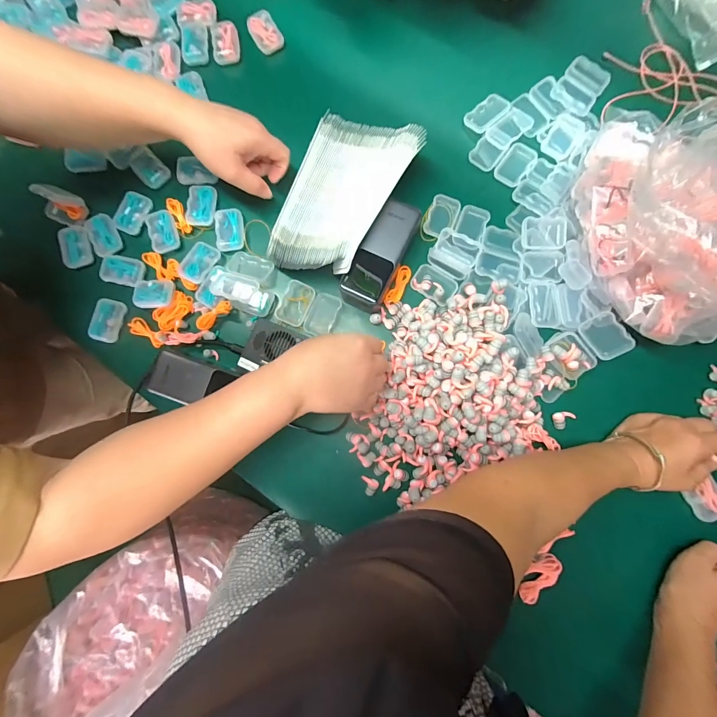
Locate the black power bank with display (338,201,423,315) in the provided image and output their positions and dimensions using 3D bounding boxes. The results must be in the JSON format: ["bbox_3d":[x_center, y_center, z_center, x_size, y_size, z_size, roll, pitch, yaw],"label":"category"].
[{"bbox_3d":[0.028,-0.125,0.420,0.054,0.045,0.134,26,86,6],"label":"black power bank with display"}]

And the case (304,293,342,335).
[{"bbox_3d":[-0.046,-0.057,0.438,0.036,0.013,0.054,20,85,5],"label":"case"}]

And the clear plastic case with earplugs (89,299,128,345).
[{"bbox_3d":[-0.334,-0.051,0.453,0.033,0.018,0.056,22,86,5],"label":"clear plastic case with earplugs"}]

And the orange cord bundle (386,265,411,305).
[{"bbox_3d":[0.052,-0.094,0.435,0.018,0.004,0.056,26,86,6],"label":"orange cord bundle"}]

